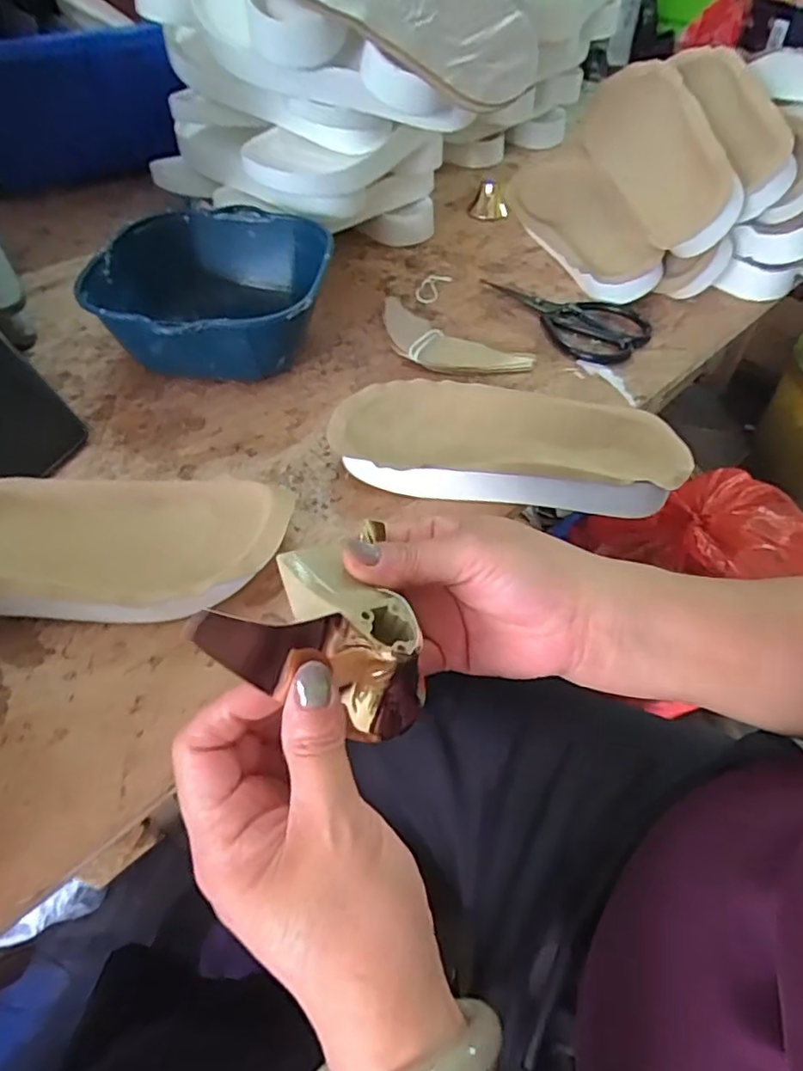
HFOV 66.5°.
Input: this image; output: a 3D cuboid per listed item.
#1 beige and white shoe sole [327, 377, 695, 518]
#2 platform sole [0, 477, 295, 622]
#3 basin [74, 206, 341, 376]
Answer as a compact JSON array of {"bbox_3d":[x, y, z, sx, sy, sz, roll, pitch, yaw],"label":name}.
[{"bbox_3d":[0.076,-0.065,0.444,0.244,0.035,0.105,7,51,5],"label":"beige and white shoe sole"},{"bbox_3d":[-0.190,0.008,0.380,0.239,0.038,0.098,0,51,-1],"label":"platform sole"},{"bbox_3d":[-0.156,-0.198,0.522,0.181,0.079,0.195,0,51,0],"label":"basin"}]

